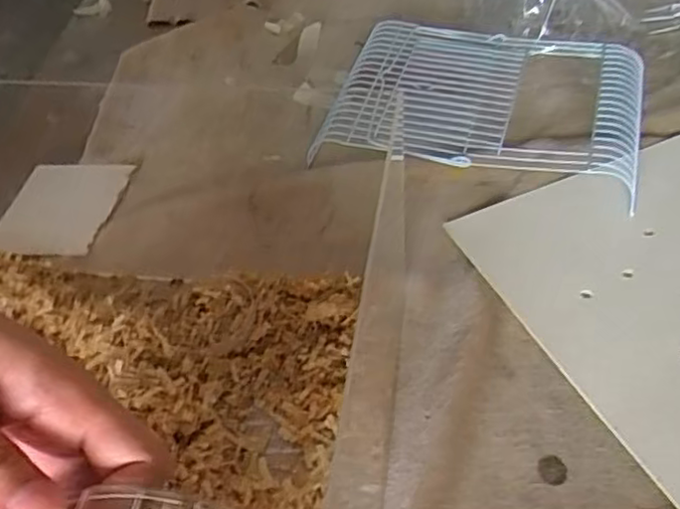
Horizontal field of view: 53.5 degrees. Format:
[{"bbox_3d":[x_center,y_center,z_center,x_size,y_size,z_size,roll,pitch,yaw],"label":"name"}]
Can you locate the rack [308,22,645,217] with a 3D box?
[{"bbox_3d":[0.115,-0.124,0.531,0.226,0.033,0.171,9,49,15],"label":"rack"}]

